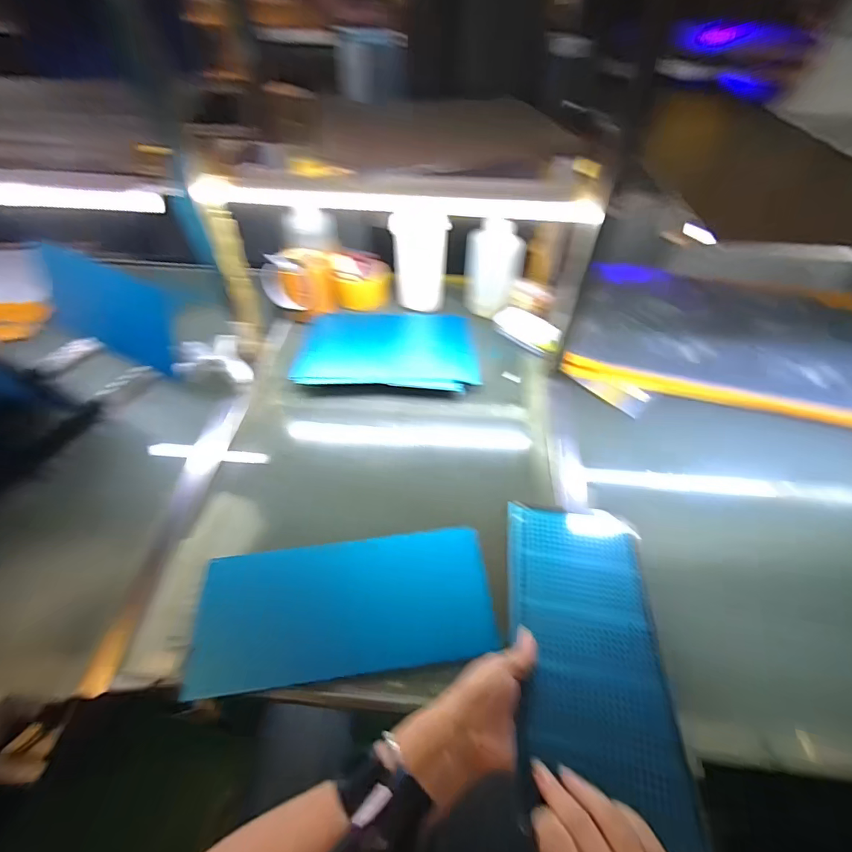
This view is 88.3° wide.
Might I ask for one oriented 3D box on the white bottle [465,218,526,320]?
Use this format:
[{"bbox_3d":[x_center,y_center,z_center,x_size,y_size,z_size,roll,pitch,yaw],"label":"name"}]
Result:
[{"bbox_3d":[0.125,-0.286,0.776,0.076,0.156,0.081,37,59,25],"label":"white bottle"}]

